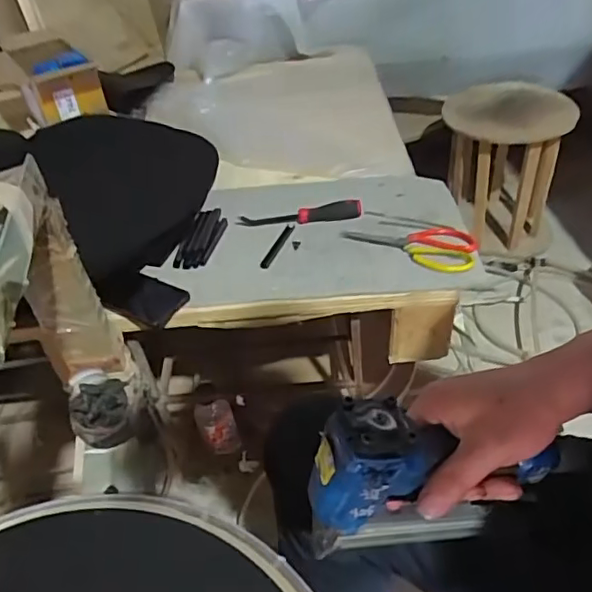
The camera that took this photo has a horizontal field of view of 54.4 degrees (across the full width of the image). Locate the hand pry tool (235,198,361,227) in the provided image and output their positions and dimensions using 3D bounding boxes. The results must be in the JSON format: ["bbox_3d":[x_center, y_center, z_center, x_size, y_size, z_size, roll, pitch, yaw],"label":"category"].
[{"bbox_3d":[0.005,-0.136,0.938,0.198,0.021,0.027,-4,42,4],"label":"hand pry tool"}]

